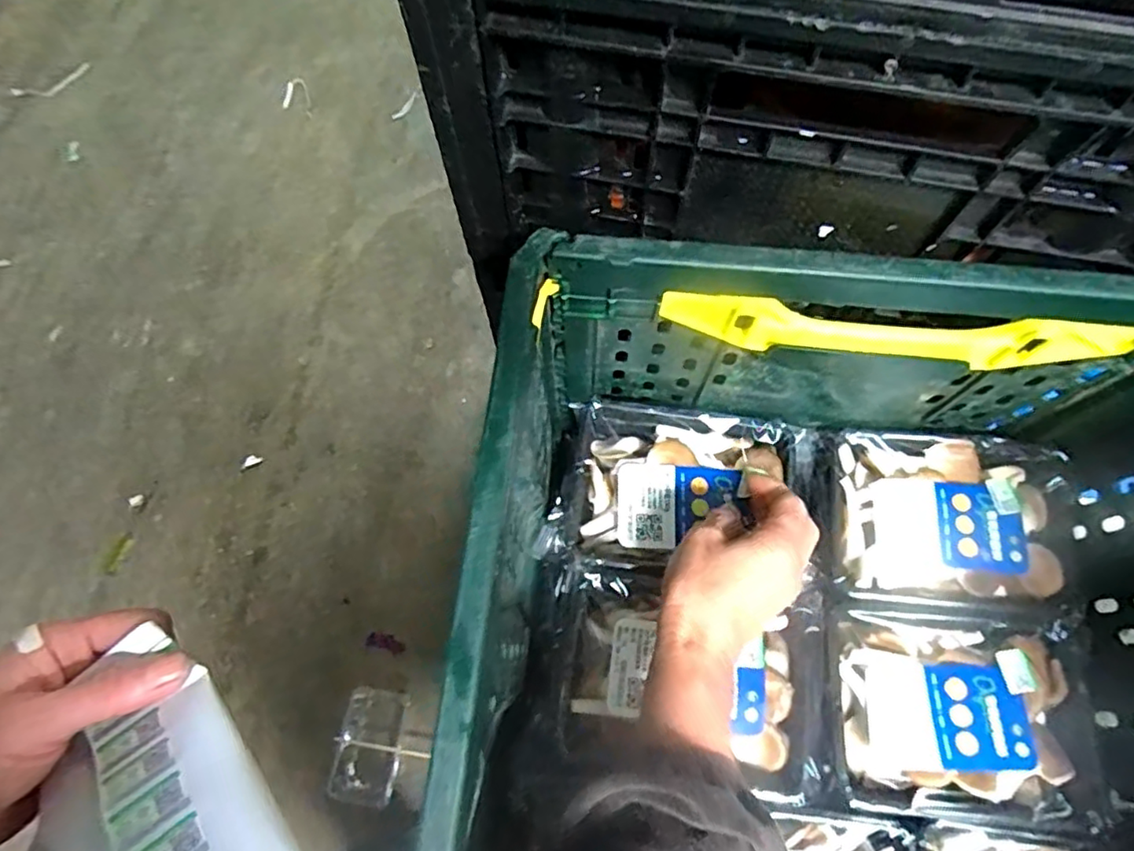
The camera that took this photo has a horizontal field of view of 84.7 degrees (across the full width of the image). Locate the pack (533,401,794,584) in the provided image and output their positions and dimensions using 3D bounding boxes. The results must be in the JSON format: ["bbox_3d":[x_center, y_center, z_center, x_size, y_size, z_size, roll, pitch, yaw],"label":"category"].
[{"bbox_3d":[0.079,0.052,0.472,0.178,0.064,0.117,5,70,4],"label":"pack"}]

